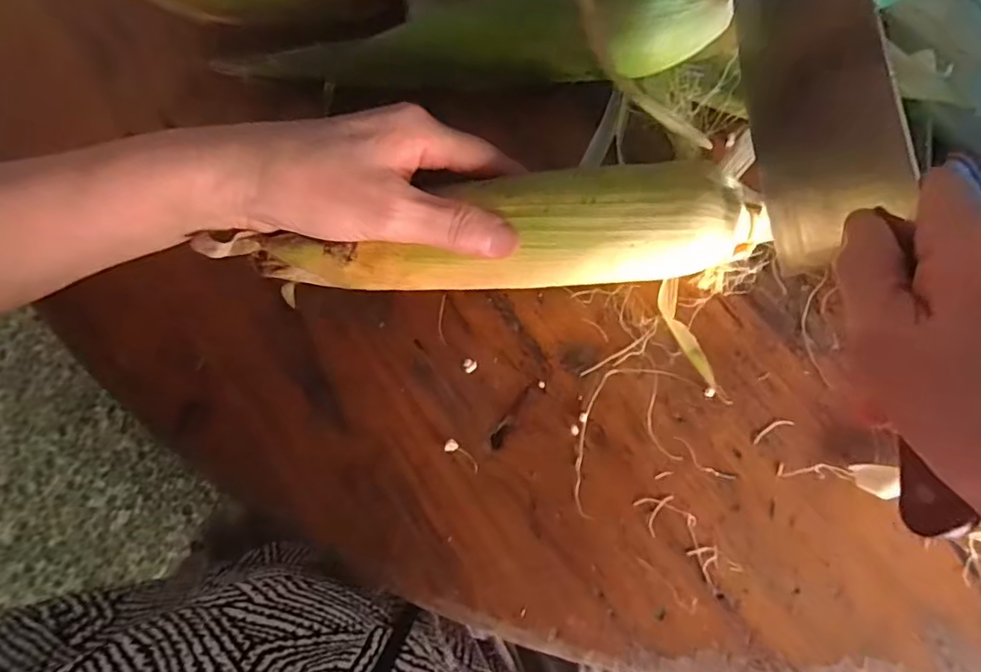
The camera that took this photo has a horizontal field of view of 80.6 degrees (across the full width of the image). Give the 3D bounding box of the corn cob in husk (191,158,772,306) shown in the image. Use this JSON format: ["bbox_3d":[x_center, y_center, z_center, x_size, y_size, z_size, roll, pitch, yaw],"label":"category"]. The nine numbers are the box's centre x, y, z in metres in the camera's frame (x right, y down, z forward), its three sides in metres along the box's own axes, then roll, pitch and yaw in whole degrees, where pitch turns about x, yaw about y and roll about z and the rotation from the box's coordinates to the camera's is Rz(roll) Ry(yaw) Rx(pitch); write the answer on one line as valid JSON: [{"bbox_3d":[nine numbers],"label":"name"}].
[{"bbox_3d":[0.009,-0.048,0.302,0.270,0.070,0.056,-8,79,-7],"label":"corn cob in husk"}]

